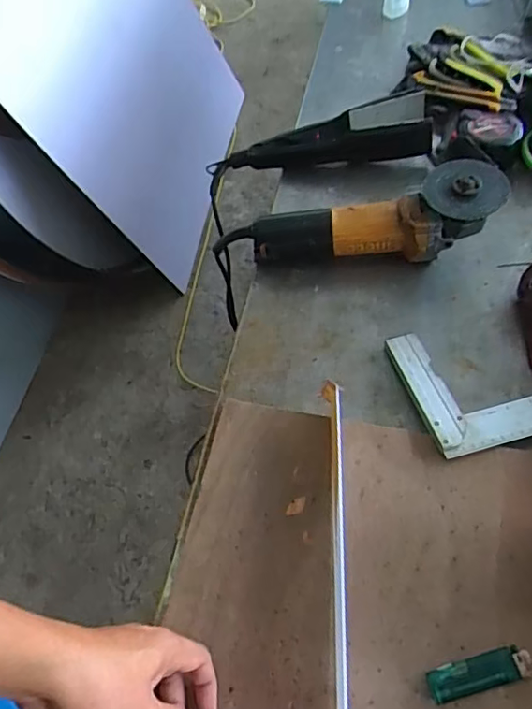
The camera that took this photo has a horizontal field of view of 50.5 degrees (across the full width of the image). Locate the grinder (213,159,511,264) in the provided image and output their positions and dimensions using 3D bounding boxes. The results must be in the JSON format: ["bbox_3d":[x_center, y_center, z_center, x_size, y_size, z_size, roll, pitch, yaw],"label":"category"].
[{"bbox_3d":[0.105,-0.148,0.674,0.338,0.086,0.077,-8,56,16],"label":"grinder"}]

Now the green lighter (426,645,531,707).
[{"bbox_3d":[0.167,0.251,0.442,0.080,0.013,0.025,-14,58,-4],"label":"green lighter"}]

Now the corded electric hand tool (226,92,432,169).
[{"bbox_3d":[0.082,-0.289,0.757,0.270,0.057,0.076,-8,57,0],"label":"corded electric hand tool"}]

